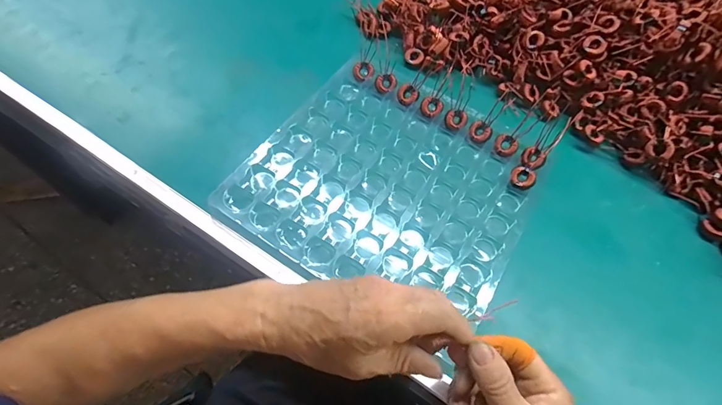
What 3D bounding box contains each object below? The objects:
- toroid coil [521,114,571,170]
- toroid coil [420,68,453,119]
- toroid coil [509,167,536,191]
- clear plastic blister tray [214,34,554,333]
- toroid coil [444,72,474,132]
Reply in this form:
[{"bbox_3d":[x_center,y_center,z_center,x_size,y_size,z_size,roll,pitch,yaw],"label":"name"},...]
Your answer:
[{"bbox_3d":[0.221,-0.077,0.464,0.025,0.020,0.100,36,65,14],"label":"toroid coil"},{"bbox_3d":[0.097,-0.138,0.495,0.026,0.010,0.069,25,87,12],"label":"toroid coil"},{"bbox_3d":[0.185,-0.029,0.447,0.027,0.007,0.026,29,63,11],"label":"toroid coil"},{"bbox_3d":[0.039,-0.028,0.439,0.278,0.024,0.298,30,62,12],"label":"clear plastic blister tray"},{"bbox_3d":[0.124,-0.123,0.487,0.026,0.009,0.073,18,84,9],"label":"toroid coil"}]

